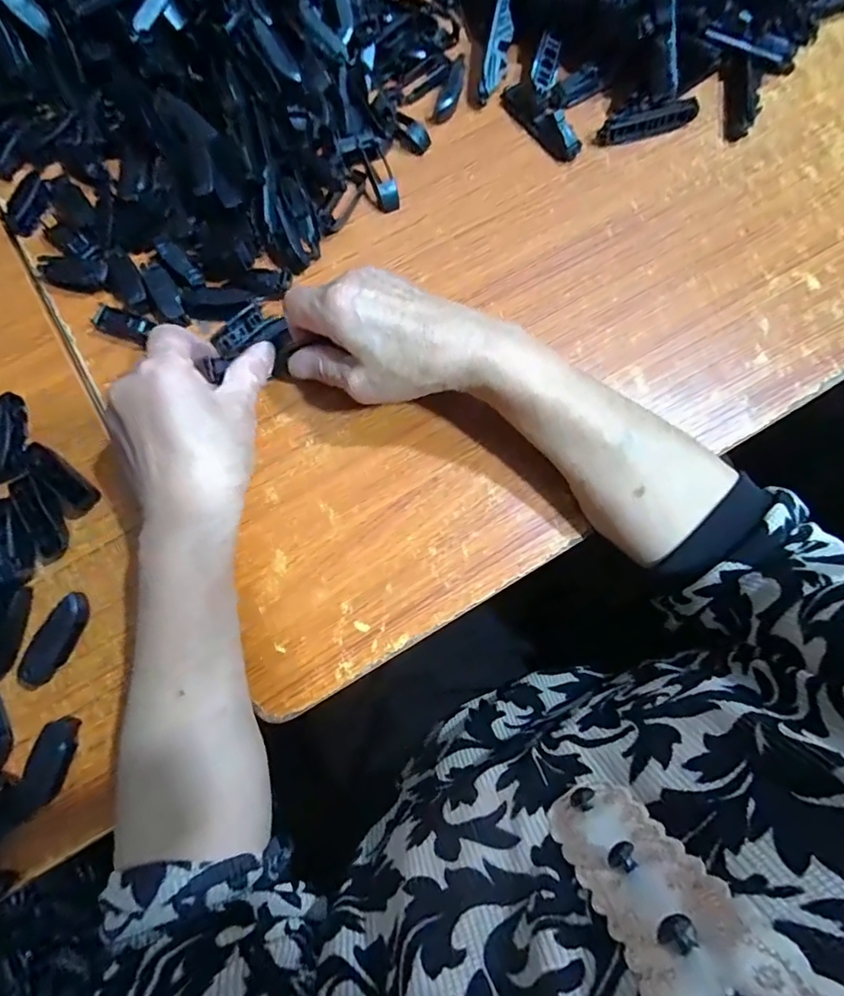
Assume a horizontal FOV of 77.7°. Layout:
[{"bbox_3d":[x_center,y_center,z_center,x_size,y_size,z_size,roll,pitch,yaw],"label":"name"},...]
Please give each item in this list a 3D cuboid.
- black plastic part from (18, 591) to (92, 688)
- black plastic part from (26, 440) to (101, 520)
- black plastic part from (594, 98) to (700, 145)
[{"bbox_3d":[-0.224,0.089,0.319,0.020,0.015,0.061,24,78,4],"label":"black plastic part"},{"bbox_3d":[-0.239,-0.013,0.345,0.058,0.006,0.023,44,81,8],"label":"black plastic part"},{"bbox_3d":[0.172,-0.292,0.403,0.075,0.018,0.018,-15,78,-4],"label":"black plastic part"}]

